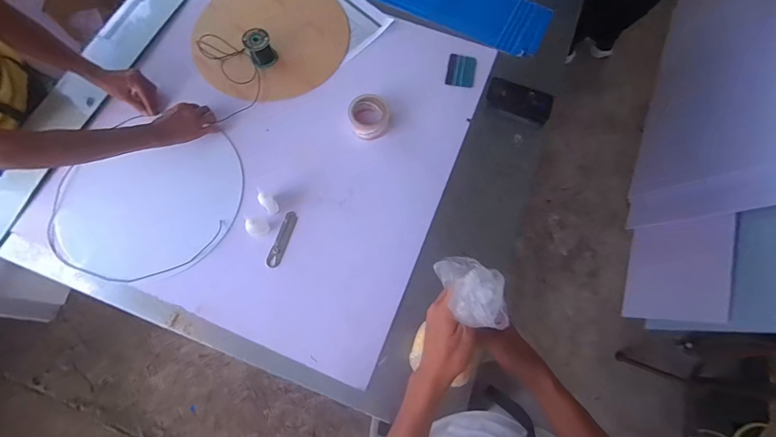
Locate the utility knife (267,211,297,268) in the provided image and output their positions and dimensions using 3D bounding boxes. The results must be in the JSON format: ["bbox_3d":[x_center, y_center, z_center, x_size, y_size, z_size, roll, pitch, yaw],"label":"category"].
[{"bbox_3d":[-0.232,0.046,0.826,0.027,0.013,0.125,18,72,4],"label":"utility knife"}]

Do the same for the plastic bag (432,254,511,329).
[{"bbox_3d":[0.096,0.076,0.409,0.059,0.062,0.088,-16,71,-6],"label":"plastic bag"}]

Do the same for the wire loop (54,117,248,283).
[{"bbox_3d":[-0.537,-0.046,0.845,0.408,0.013,0.377,0,75,0],"label":"wire loop"}]

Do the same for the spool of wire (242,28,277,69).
[{"bbox_3d":[-0.319,-0.425,0.937,0.060,0.066,0.061,1,72,-2],"label":"spool of wire"}]

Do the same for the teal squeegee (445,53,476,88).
[{"bbox_3d":[0.190,-0.383,0.973,0.072,0.007,0.094,10,72,1],"label":"teal squeegee"}]

